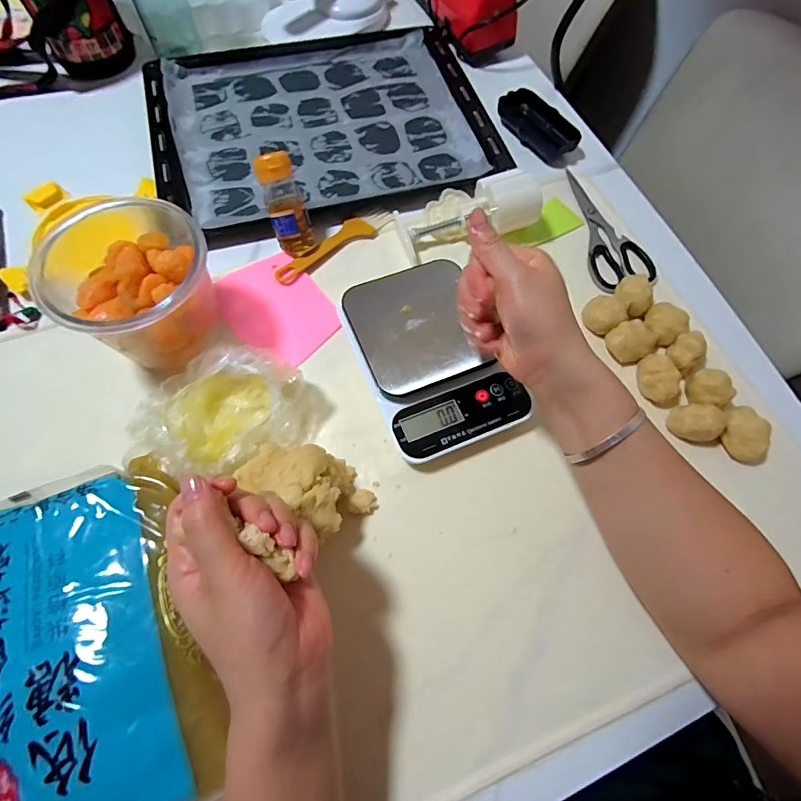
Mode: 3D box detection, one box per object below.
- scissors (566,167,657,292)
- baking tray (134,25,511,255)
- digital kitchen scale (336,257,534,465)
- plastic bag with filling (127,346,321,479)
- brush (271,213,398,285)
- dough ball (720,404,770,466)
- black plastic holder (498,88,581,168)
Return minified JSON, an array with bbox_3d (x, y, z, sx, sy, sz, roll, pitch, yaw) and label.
[{"bbox_3d":[0.219,-0.196,0.499,0.067,0.007,0.173,-18,70,-9],"label":"scissors"},{"bbox_3d":[-0.097,-0.352,0.552,0.395,0.021,0.310,-15,69,-8],"label":"baking tray"},{"bbox_3d":[0.027,-0.040,0.410,0.126,0.038,0.179,-23,70,-11],"label":"digital kitchen scale"},{"bbox_3d":[-0.148,0.008,0.370,0.145,0.060,0.092,-28,72,-13],"label":"plastic bag with filling"},{"bbox_3d":[-0.070,-0.167,0.477,0.145,0.008,0.031,-40,74,-16],"label":"brush"},{"bbox_3d":[0.309,0.032,0.398,0.035,0.031,0.049,-21,68,20],"label":"dough ball"},{"bbox_3d":[0.172,-0.345,0.556,0.052,0.026,0.109,-33,73,-14],"label":"black plastic holder"}]

